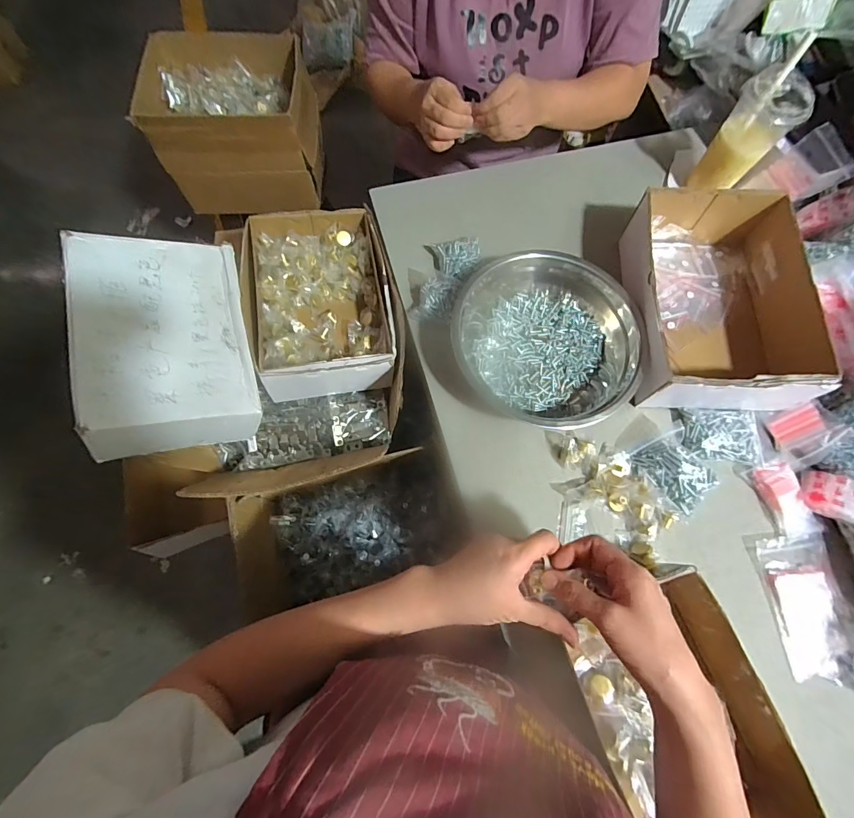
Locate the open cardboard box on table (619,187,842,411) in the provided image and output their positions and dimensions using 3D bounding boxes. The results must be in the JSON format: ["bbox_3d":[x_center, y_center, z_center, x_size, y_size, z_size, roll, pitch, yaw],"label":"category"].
[{"bbox_3d":[0.389,-0.150,0.564,0.204,0.106,0.294,4,72,0],"label":"open cardboard box on table"}]

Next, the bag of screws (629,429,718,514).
[{"bbox_3d":[0.323,0.083,0.525,0.069,0.026,0.095,-28,75,-10],"label":"bag of screws"}]

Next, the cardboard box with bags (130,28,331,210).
[{"bbox_3d":[-0.419,-0.639,0.935,0.334,0.226,0.259,-4,72,-3],"label":"cardboard box with bags"}]

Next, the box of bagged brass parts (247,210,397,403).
[{"bbox_3d":[-0.167,-0.175,0.662,0.204,0.105,0.294,-10,72,-5],"label":"box of bagged brass parts"}]

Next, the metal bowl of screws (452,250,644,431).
[{"bbox_3d":[0.164,-0.098,0.561,0.236,0.069,0.259,1,72,-2],"label":"metal bowl of screws"}]

